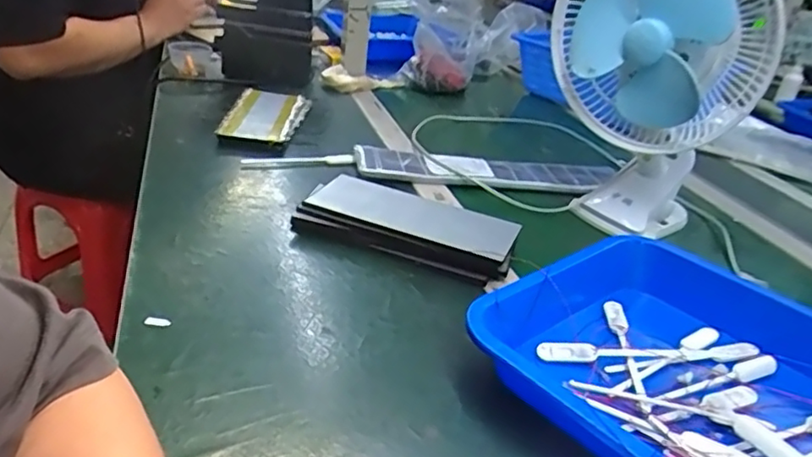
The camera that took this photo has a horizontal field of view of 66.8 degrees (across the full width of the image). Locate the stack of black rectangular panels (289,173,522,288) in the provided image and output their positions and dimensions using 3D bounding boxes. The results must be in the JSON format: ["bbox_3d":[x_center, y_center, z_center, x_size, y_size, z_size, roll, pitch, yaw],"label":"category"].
[{"bbox_3d":[0.002,-0.004,0.607,0.213,0.035,0.101,17,31,20],"label":"stack of black rectangular panels"}]

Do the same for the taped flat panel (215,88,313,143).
[{"bbox_3d":[-0.193,-0.155,0.848,0.091,0.024,0.180,6,29,0],"label":"taped flat panel"}]

